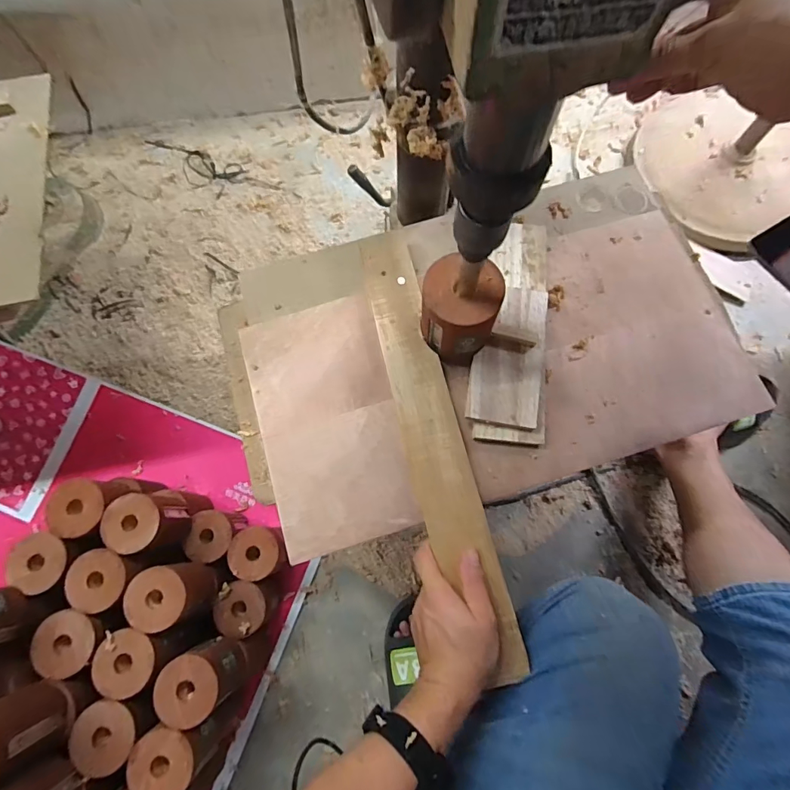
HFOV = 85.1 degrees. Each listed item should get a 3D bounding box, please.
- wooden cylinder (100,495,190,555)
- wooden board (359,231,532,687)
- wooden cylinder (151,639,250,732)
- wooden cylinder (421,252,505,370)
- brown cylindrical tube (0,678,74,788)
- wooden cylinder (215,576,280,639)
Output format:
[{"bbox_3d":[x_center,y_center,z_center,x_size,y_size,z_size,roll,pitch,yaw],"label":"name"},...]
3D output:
[{"bbox_3d":[-0.361,0.188,0.629,0.081,0.093,0.078,1,74,1],"label":"wooden cylinder"},{"bbox_3d":[0.041,0.039,0.464,0.064,0.011,0.482,-14,75,-5],"label":"wooden board"},{"bbox_3d":[-0.256,0.379,0.579,0.084,0.099,0.077,0,74,0],"label":"wooden cylinder"},{"bbox_3d":[0.067,-0.084,0.451,0.081,0.090,0.078,13,75,4],"label":"wooden cylinder"},{"bbox_3d":[-0.438,0.384,0.481,0.077,0.127,0.080,-23,75,-6],"label":"brown cylindrical tube"},{"bbox_3d":[-0.232,0.337,0.695,0.073,0.105,0.077,0,74,0],"label":"wooden cylinder"}]

